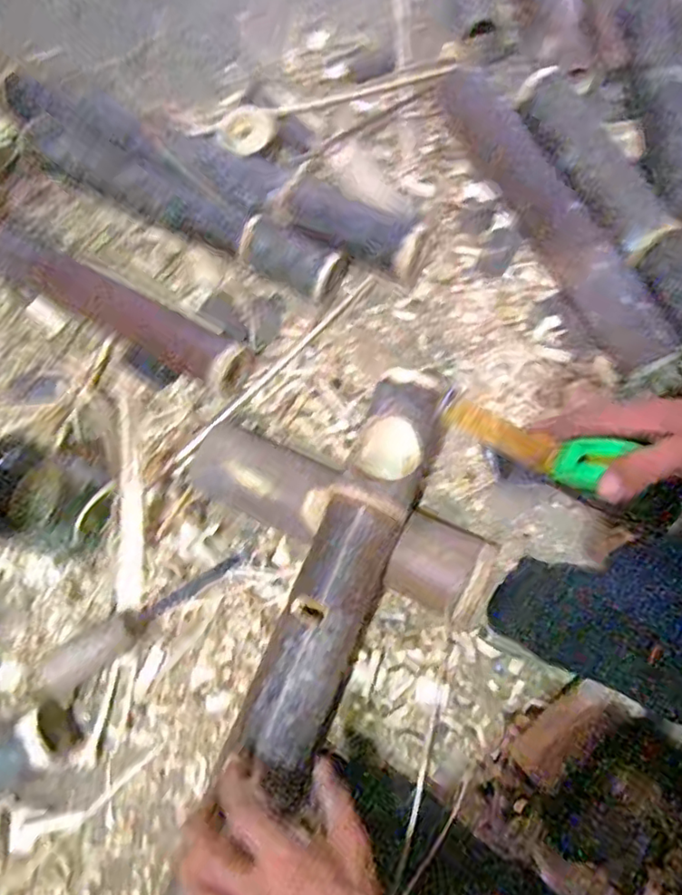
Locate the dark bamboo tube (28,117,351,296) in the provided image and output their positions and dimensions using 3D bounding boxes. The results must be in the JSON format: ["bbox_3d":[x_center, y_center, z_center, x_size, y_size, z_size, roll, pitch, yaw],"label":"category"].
[{"bbox_3d":[-0.193,-0.292,0.716,0.420,0.059,0.066,28,76,10],"label":"dark bamboo tube"}]

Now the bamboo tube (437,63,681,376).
[{"bbox_3d":[0.235,-0.287,0.703,0.062,0.063,0.467,-25,73,-6],"label":"bamboo tube"}]

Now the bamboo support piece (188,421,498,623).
[{"bbox_3d":[0.002,0.067,0.599,0.315,0.060,0.095,25,75,10],"label":"bamboo support piece"}]

